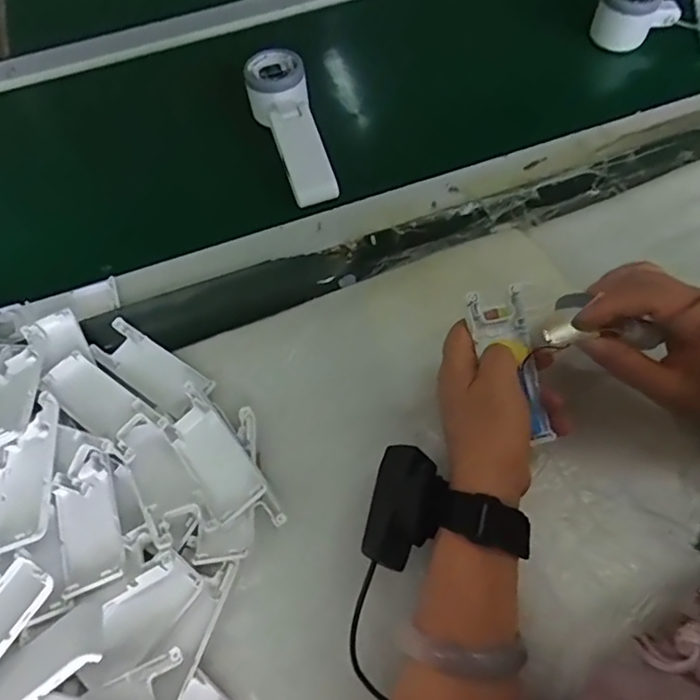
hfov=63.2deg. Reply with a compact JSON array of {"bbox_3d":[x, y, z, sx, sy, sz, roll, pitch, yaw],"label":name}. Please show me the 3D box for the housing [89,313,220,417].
[{"bbox_3d":[-0.156,0.016,0.448,0.102,0.019,0.039,32,68,17],"label":"housing"}]

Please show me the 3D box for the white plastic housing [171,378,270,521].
[{"bbox_3d":[-0.098,0.072,0.396,0.040,0.013,0.102,-44,62,0],"label":"white plastic housing"}]

